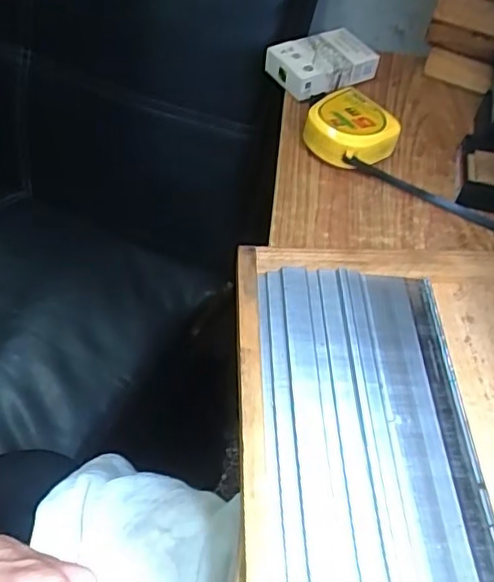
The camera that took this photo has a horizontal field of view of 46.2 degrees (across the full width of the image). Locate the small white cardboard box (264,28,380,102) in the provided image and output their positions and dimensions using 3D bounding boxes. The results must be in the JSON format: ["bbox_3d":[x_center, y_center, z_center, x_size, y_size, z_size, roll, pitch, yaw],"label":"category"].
[{"bbox_3d":[0.069,-0.206,0.527,0.089,0.030,0.058,-27,60,-23],"label":"small white cardboard box"}]

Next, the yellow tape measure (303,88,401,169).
[{"bbox_3d":[0.084,-0.126,0.465,0.067,0.036,0.067,31,57,18],"label":"yellow tape measure"}]

